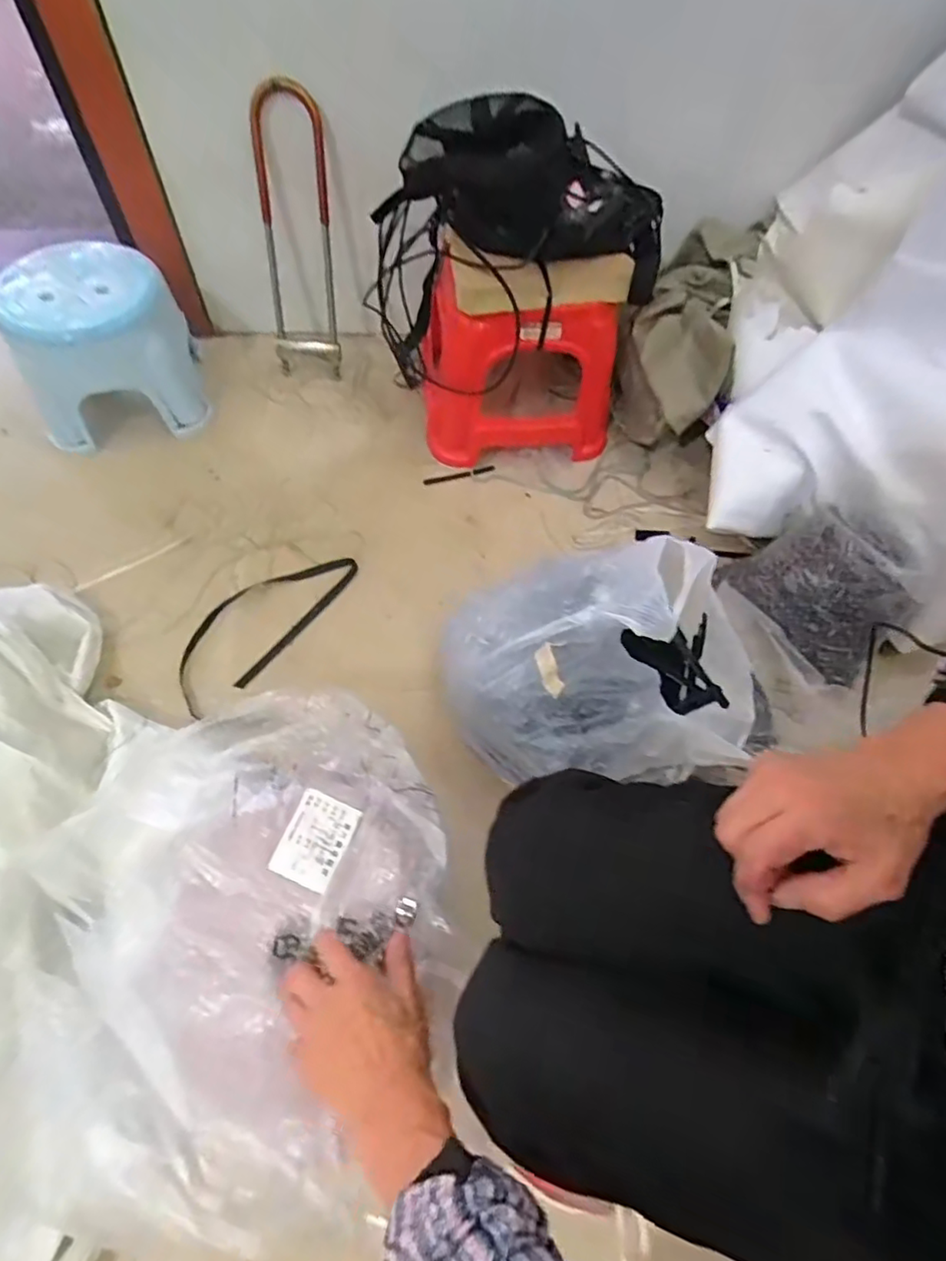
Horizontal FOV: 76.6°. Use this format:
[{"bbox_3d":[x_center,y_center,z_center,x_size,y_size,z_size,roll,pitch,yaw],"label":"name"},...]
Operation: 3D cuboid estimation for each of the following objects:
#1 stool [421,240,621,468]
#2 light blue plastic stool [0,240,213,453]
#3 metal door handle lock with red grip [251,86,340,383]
[{"bbox_3d":[0.077,-0.423,0.956,0.306,0.254,0.199,1,61,-4],"label":"stool"},{"bbox_3d":[-0.580,-0.455,0.954,0.235,0.227,0.216,-12,62,-11],"label":"light blue plastic stool"},{"bbox_3d":[-0.276,-0.603,0.948,0.110,0.399,0.043,11,48,2],"label":"metal door handle lock with red grip"}]

